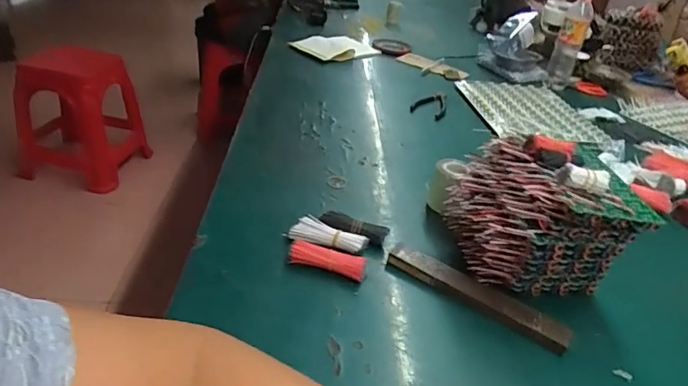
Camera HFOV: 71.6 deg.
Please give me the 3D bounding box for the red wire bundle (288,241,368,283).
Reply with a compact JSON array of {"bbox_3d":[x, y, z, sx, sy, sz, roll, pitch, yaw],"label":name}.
[{"bbox_3d":[-0.019,0.079,0.548,0.088,0.022,0.025,12,32,8],"label":"red wire bundle"}]

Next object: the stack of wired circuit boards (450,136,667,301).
[{"bbox_3d":[0.224,0.028,0.549,0.146,0.147,0.146,-1,33,-12],"label":"stack of wired circuit boards"}]

